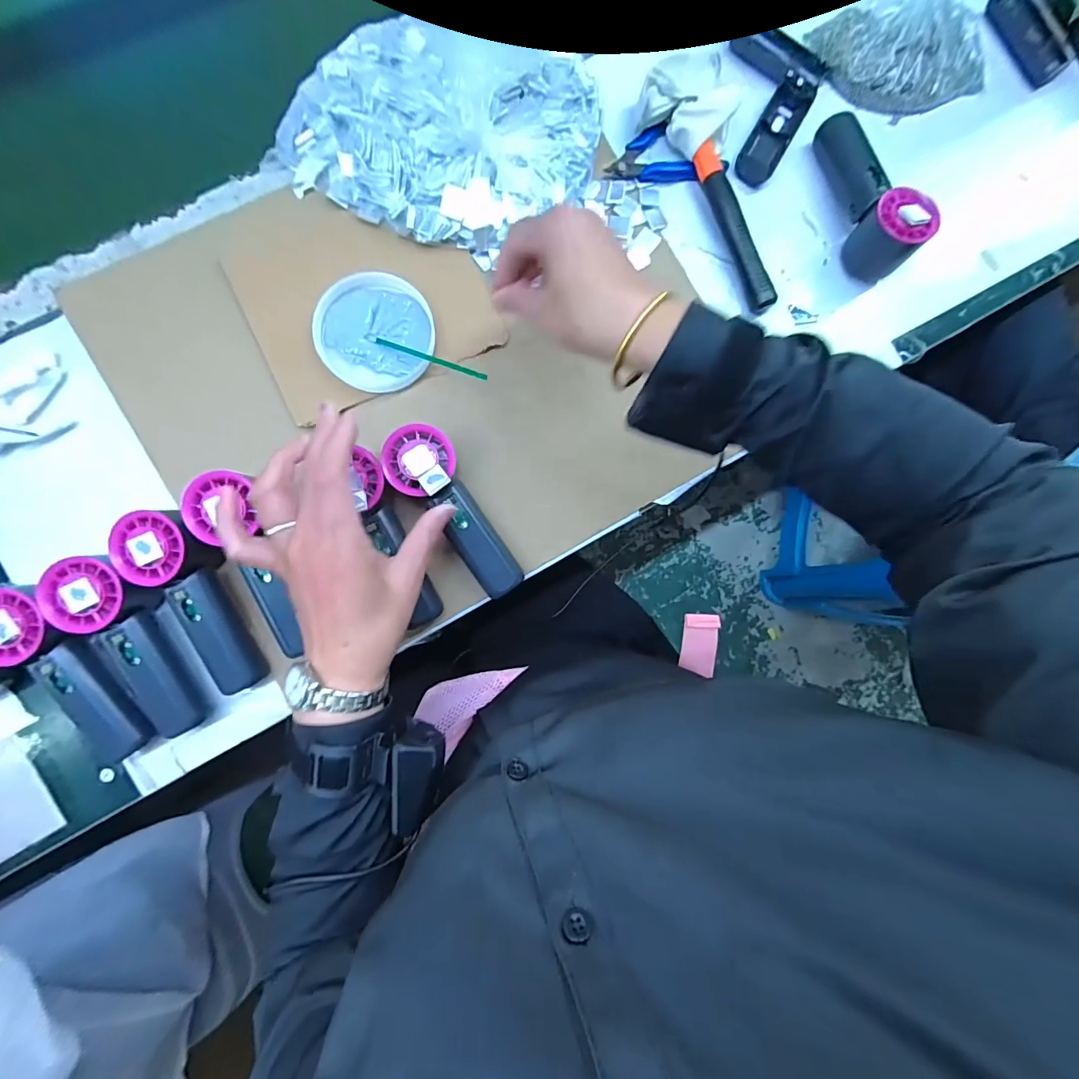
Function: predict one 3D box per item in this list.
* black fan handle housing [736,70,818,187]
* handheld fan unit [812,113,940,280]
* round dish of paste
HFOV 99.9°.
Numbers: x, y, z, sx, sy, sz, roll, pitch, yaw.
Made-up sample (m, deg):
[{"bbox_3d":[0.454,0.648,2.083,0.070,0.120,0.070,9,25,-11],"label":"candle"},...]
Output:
[{"bbox_3d":[0.237,-0.410,0.451,0.033,0.014,0.130,31,84,-1],"label":"black fan handle housing"},{"bbox_3d":[0.315,-0.331,0.432,0.050,0.060,0.156,-15,87,-5],"label":"handheld fan unit"},{"bbox_3d":[-0.146,-0.185,0.410,0.098,0.022,0.106,0,87,-4],"label":"round dish of paste"}]

